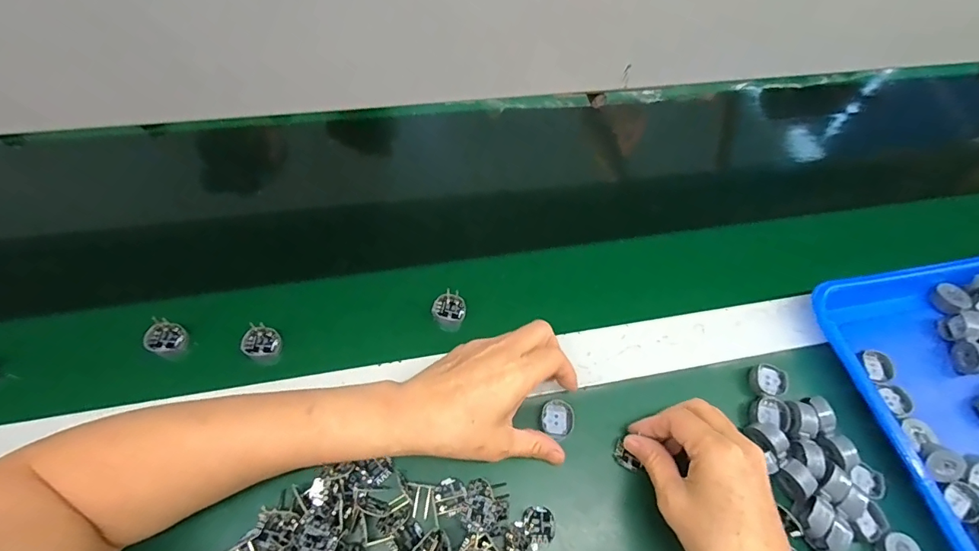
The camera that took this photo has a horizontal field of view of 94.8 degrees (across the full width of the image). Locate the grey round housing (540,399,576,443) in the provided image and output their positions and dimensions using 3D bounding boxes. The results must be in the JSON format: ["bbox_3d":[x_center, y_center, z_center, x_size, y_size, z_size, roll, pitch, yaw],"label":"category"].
[{"bbox_3d":[0.053,0.113,0.355,0.026,0.016,0.026,1,57,-1],"label":"grey round housing"}]

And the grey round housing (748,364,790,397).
[{"bbox_3d":[0.235,0.089,0.380,0.029,0.010,0.026,2,57,-1],"label":"grey round housing"}]

